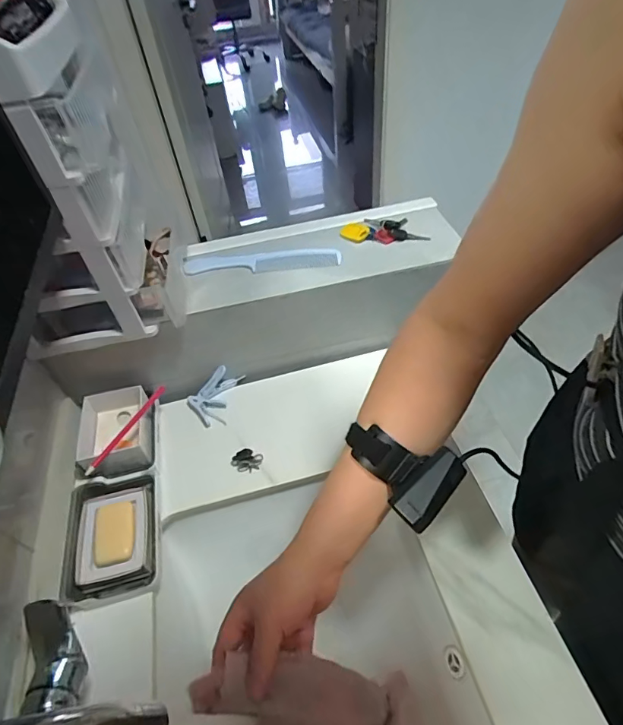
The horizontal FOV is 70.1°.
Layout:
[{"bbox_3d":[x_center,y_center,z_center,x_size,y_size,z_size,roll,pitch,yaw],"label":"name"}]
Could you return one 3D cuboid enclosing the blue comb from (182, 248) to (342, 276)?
[{"bbox_3d":[-0.071,-0.146,0.640,0.221,0.011,0.043,-6,48,1],"label":"blue comb"}]

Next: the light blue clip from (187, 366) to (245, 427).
[{"bbox_3d":[-0.135,0.044,0.656,0.089,0.032,0.069,-35,54,-23],"label":"light blue clip"}]

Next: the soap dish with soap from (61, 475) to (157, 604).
[{"bbox_3d":[-0.234,0.199,0.522,0.091,0.029,0.135,-12,48,-5],"label":"soap dish with soap"}]

